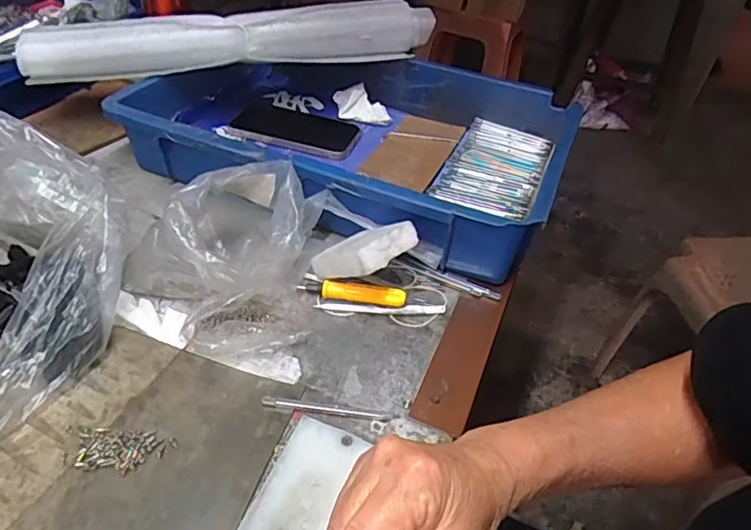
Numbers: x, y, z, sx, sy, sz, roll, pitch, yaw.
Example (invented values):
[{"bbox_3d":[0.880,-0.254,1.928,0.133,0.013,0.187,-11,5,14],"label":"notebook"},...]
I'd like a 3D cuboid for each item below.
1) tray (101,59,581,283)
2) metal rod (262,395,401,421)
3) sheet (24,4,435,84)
[{"bbox_3d":[-0.029,-0.139,0.598,0.439,0.089,0.284,19,43,13],"label":"tray"},{"bbox_3d":[-0.031,0.099,0.378,0.093,0.004,0.008,7,40,-1],"label":"metal rod"},{"bbox_3d":[-0.140,-0.247,0.595,0.435,0.060,0.051,-11,45,-19],"label":"sheet"}]

